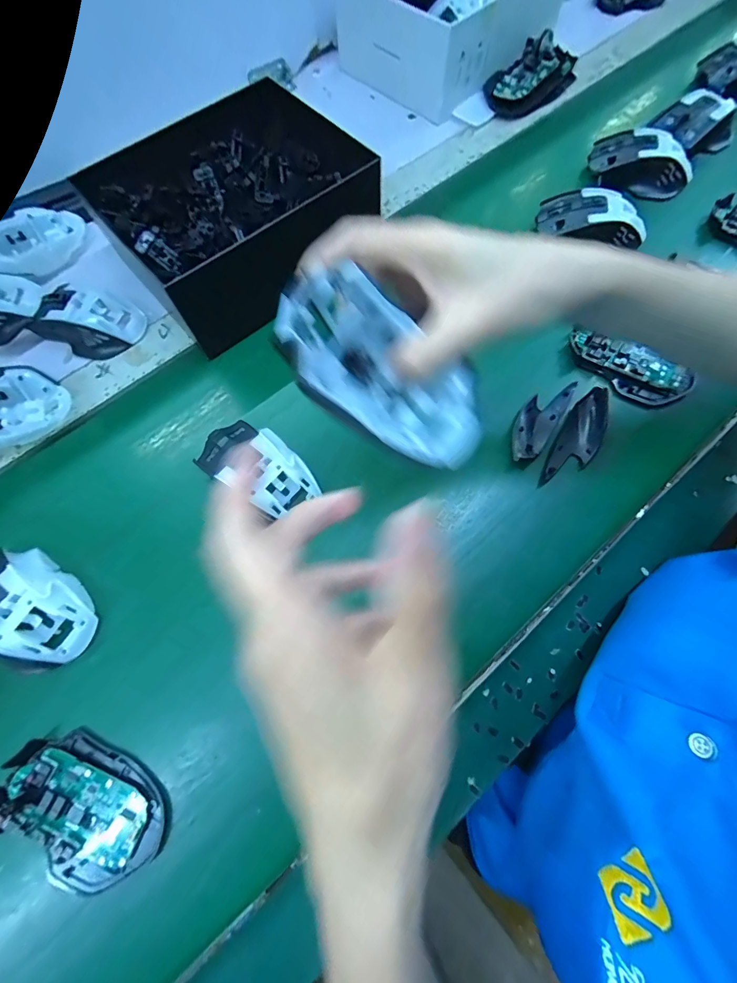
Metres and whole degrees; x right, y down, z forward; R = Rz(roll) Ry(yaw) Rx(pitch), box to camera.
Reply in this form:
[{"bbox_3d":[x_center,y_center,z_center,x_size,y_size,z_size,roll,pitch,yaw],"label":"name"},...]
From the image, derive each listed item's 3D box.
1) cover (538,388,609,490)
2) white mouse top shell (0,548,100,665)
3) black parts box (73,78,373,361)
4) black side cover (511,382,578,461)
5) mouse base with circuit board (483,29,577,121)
[{"bbox_3d":[0.186,-0.046,0.338,0.034,0.023,0.098,31,74,12],"label":"cover"},{"bbox_3d":[-0.262,0.084,0.289,0.106,0.031,0.063,21,72,9],"label":"white mouse top shell"},{"bbox_3d":[-0.132,-0.286,0.392,0.219,0.083,0.192,-39,74,-11],"label":"black parts box"},{"bbox_3d":[0.153,-0.065,0.344,0.033,0.021,0.099,33,75,13],"label":"black side cover"},{"bbox_3d":[0.210,-0.542,0.495,0.084,0.042,0.145,36,75,13],"label":"mouse base with circuit board"}]

